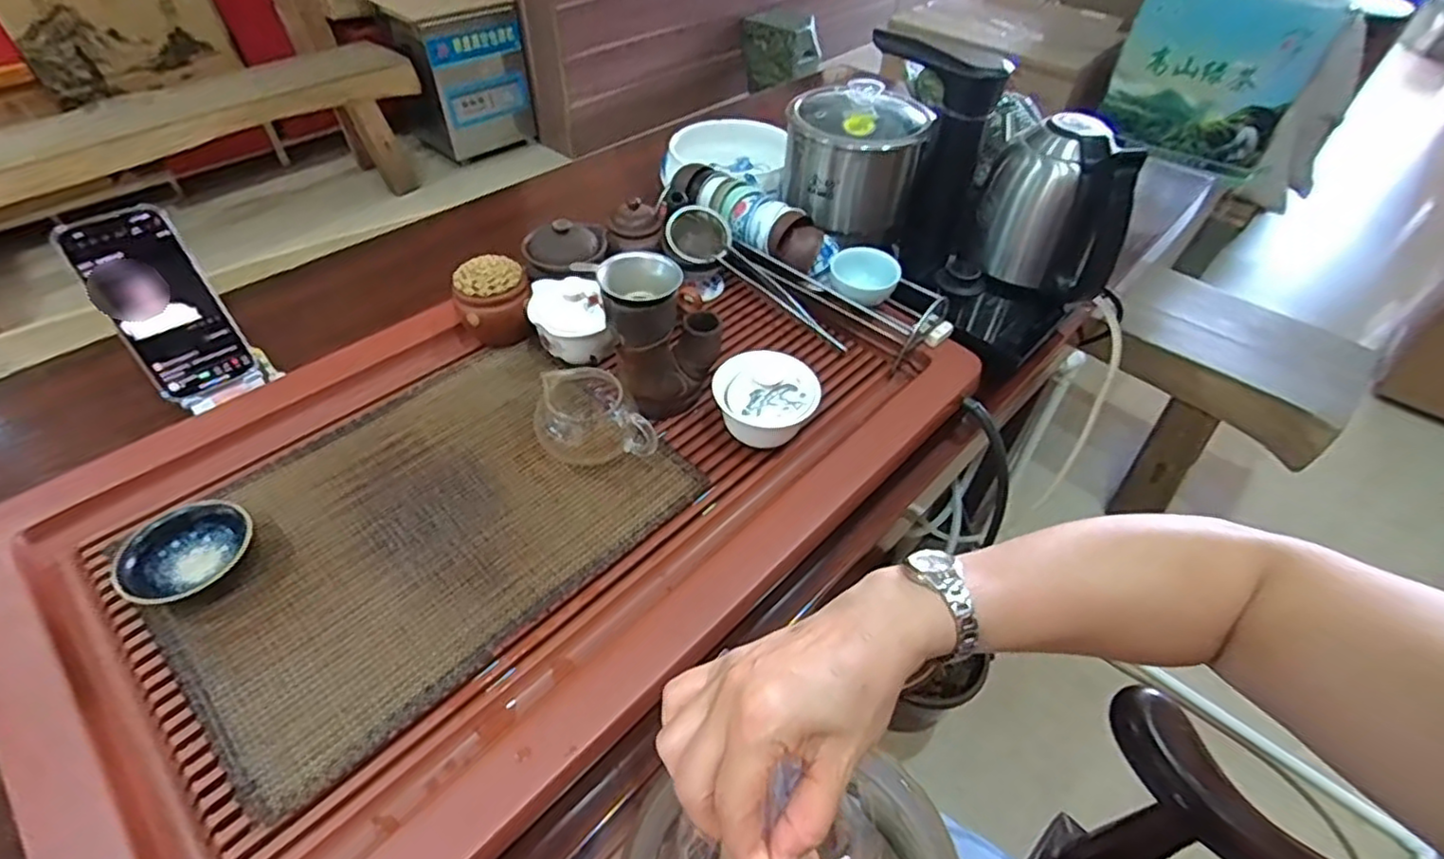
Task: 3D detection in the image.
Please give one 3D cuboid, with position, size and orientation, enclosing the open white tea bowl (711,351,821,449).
[{"bbox_3d":[0.038,-0.020,0.594,0.093,0.072,0.080,4,47,-1],"label":"open white tea bowl"}]

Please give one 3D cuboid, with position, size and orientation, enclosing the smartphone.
[{"bbox_3d":[-0.504,-0.111,0.594,0.082,0.163,0.018,-34,29,-31],"label":"smartphone"}]

